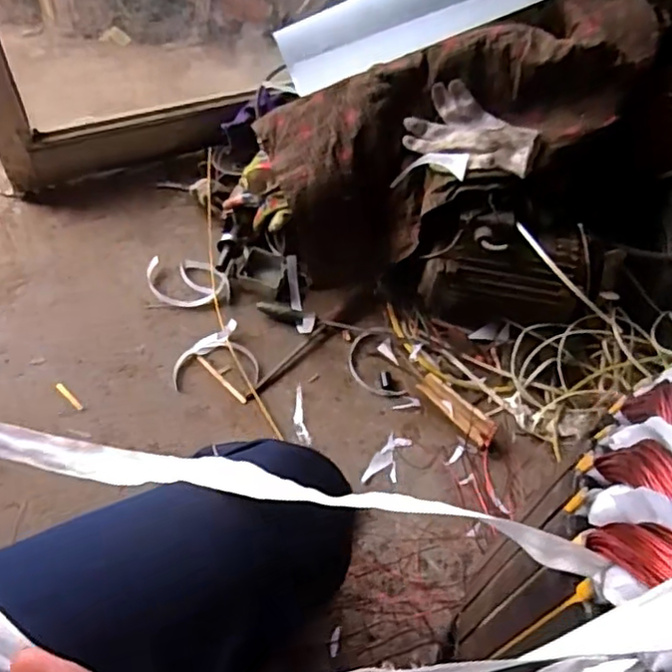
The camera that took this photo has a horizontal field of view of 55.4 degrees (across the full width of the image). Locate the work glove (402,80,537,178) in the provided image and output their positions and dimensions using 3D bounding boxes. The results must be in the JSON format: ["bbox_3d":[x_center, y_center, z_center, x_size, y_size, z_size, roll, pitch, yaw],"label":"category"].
[{"bbox_3d":[0.200,-0.306,0.955,0.192,0.060,0.112,29,72,25],"label":"work glove"}]

